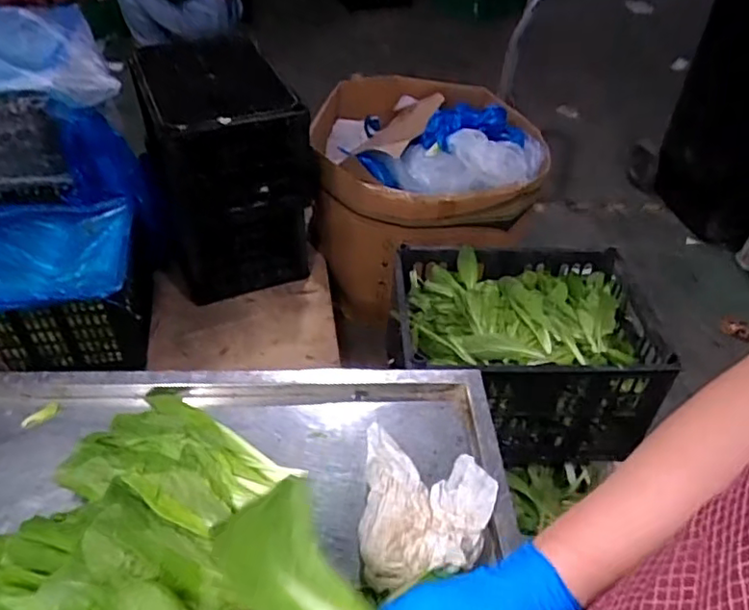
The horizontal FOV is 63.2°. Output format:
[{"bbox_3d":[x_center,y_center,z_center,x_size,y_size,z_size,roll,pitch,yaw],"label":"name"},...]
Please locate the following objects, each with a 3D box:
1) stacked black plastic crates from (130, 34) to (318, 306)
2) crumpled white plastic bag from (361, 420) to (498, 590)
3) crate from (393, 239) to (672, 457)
[{"bbox_3d":[-0.340,-0.291,1.470,0.356,0.571,0.281,-11,48,-15],"label":"stacked black plastic crates"},{"bbox_3d":[0.050,0.185,0.562,0.120,0.026,0.142,6,45,1],"label":"crumpled white plastic bag"},{"bbox_3d":[0.272,0.088,1.192,0.462,0.253,0.314,2,45,-3],"label":"crate"}]

